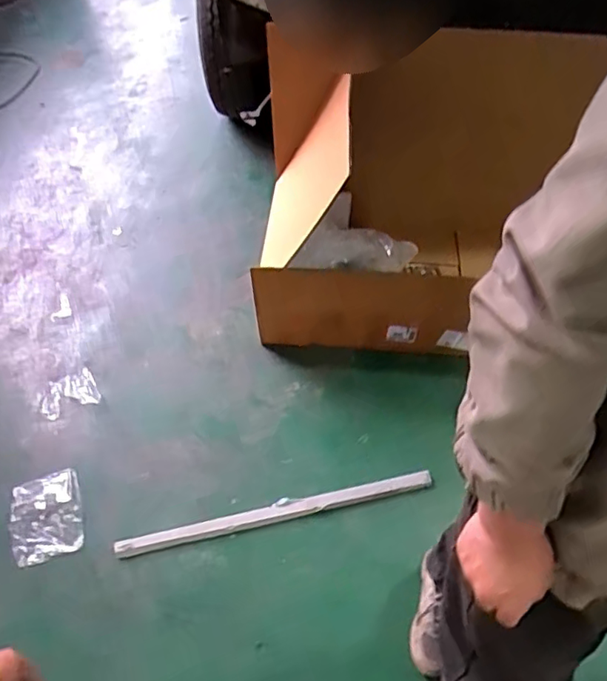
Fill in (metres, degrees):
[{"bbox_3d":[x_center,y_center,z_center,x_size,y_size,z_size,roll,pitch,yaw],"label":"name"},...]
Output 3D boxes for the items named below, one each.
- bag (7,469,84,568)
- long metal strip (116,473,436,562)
[{"bbox_3d":[-0.636,0.436,1.410,0.171,0.031,0.206,-18,57,-11],"label":"bag"},{"bbox_3d":[-0.065,0.426,1.419,0.780,0.015,0.045,-12,56,-7],"label":"long metal strip"}]

